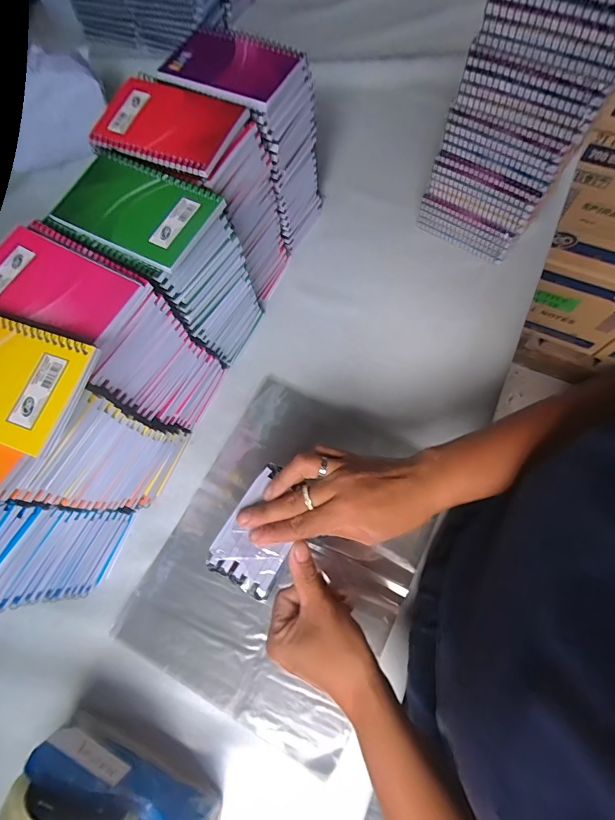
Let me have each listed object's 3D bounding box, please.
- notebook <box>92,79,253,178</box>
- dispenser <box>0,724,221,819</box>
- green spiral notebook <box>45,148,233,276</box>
[{"bbox_3d":[-0.128,-0.263,0.373,0.129,0.010,0.089,22,72,10],"label":"notebook"},{"bbox_3d":[-0.159,0.330,0.326,0.155,0.116,0.053,20,72,10],"label":"dispenser"},{"bbox_3d":[-0.146,-0.172,0.343,0.128,0.011,0.083,30,74,13],"label":"green spiral notebook"}]

